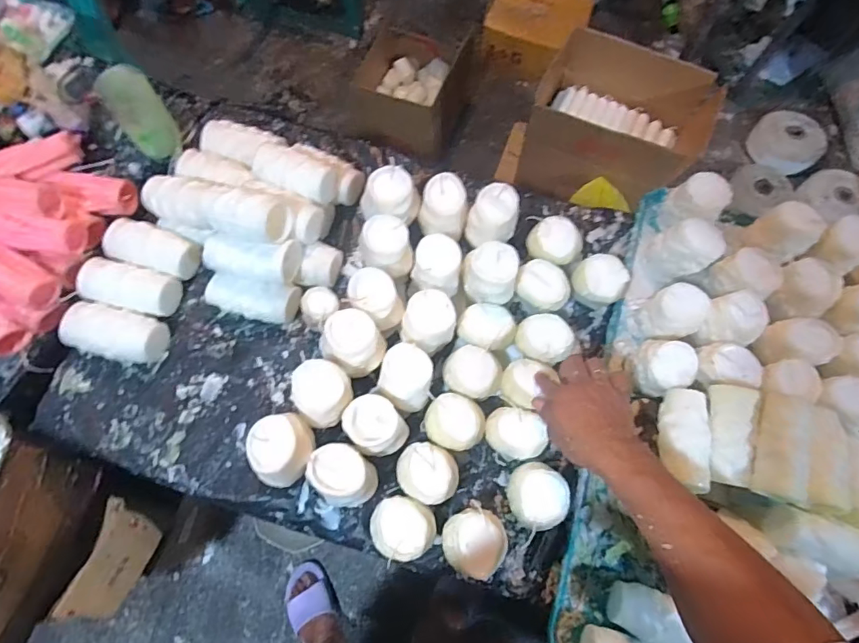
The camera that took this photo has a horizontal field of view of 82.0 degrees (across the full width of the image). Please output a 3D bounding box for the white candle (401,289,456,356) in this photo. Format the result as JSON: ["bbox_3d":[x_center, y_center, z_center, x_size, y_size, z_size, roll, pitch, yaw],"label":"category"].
[{"bbox_3d":[0.000,0.003,0.653,0.063,0.060,0.069,26,73,7],"label":"white candle"}]

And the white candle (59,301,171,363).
[{"bbox_3d":[-0.430,0.015,0.675,0.118,0.057,0.066,12,71,3],"label":"white candle"}]

